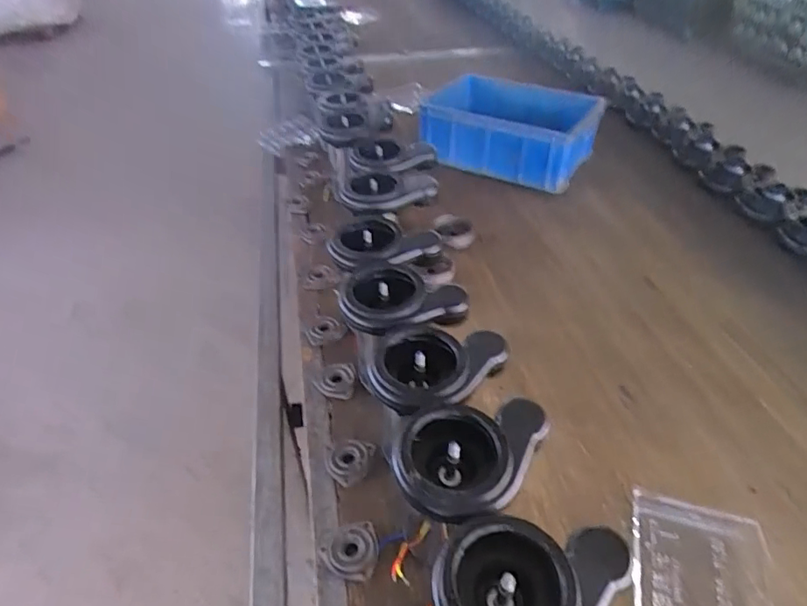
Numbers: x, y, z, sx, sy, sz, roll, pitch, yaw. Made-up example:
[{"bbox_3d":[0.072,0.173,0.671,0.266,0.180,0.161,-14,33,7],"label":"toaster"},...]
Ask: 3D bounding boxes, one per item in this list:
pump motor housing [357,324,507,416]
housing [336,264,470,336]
[{"bbox_3d":[0.040,0.089,0.622,0.162,0.055,0.127,6,42,6],"label":"pump motor housing"},{"bbox_3d":[-0.003,-0.005,0.713,0.169,0.055,0.129,-9,42,-9],"label":"housing"}]

